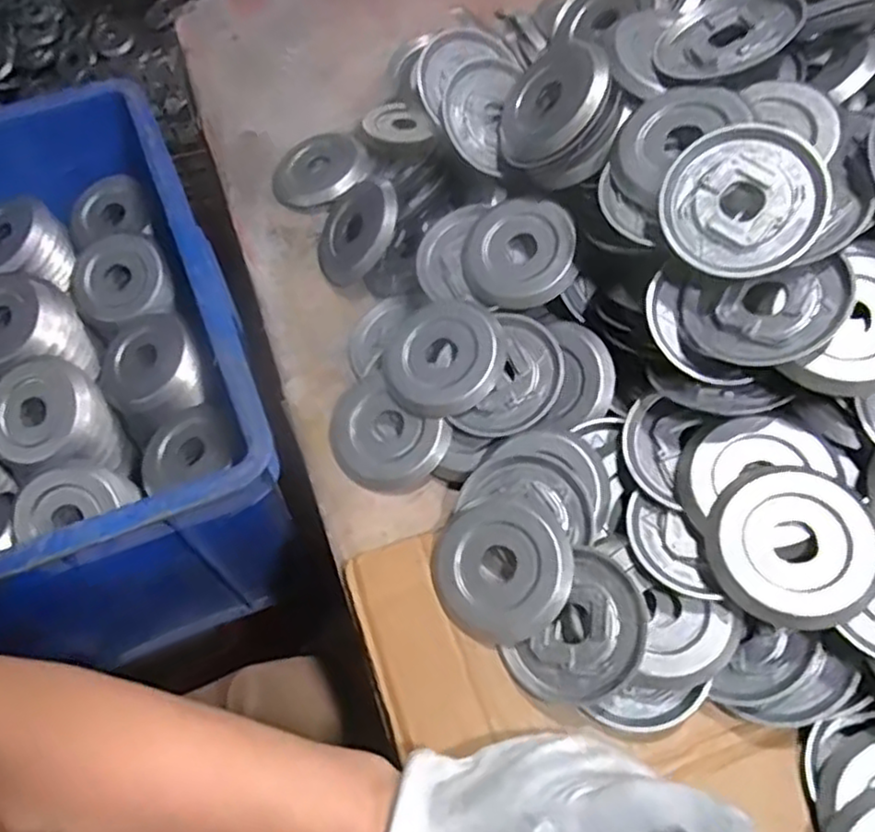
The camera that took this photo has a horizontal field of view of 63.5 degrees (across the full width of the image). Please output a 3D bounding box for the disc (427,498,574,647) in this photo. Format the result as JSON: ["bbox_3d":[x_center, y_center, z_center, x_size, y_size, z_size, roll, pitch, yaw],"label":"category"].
[{"bbox_3d":[0.038,0.089,0.417,0.080,0.011,0.080,-7,66,17],"label":"disc"}]

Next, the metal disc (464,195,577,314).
[{"bbox_3d":[0.057,-0.114,0.493,0.079,0.008,0.081,-6,72,19],"label":"metal disc"}]

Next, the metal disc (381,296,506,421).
[{"bbox_3d":[0.004,-0.038,0.481,0.083,0.012,0.078,-5,74,19],"label":"metal disc"}]

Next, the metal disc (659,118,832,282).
[{"bbox_3d":[0.171,-0.121,0.396,0.085,0.007,0.085,-2,84,15],"label":"metal disc"}]

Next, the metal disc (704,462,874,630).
[{"bbox_3d":[0.187,0.067,0.372,0.082,0.009,0.082,-5,68,13],"label":"metal disc"}]

